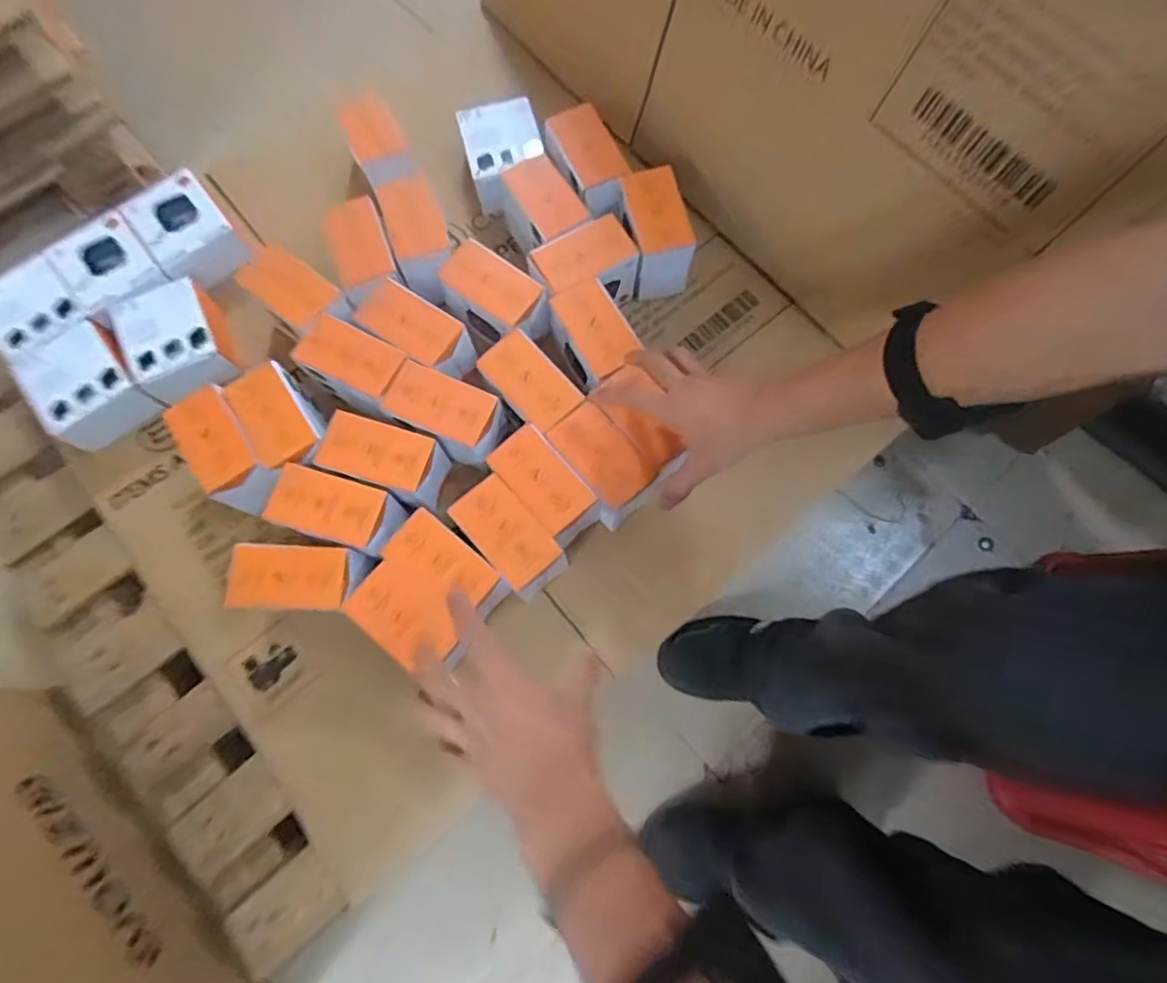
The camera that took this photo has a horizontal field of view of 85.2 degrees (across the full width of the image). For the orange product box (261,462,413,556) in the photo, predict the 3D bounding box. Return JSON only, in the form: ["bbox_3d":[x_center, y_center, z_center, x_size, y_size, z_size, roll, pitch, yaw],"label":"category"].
[{"bbox_3d":[-0.257,0.024,0.677,0.110,0.090,0.066,17,75,5],"label":"orange product box"}]

